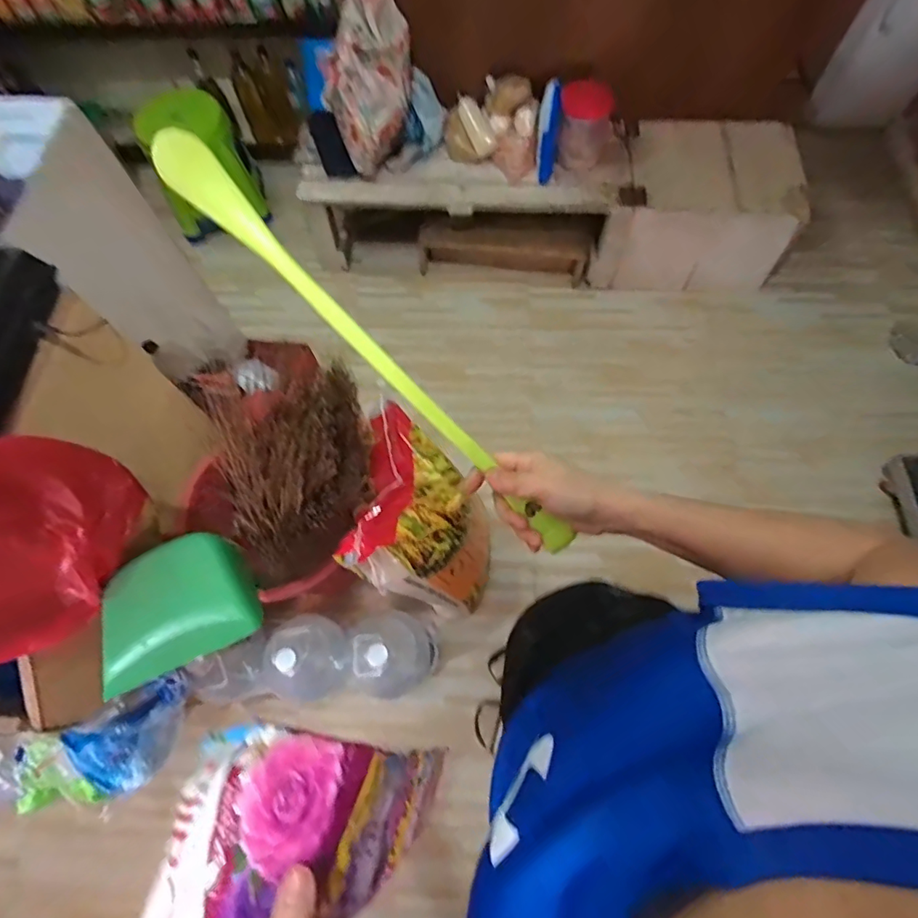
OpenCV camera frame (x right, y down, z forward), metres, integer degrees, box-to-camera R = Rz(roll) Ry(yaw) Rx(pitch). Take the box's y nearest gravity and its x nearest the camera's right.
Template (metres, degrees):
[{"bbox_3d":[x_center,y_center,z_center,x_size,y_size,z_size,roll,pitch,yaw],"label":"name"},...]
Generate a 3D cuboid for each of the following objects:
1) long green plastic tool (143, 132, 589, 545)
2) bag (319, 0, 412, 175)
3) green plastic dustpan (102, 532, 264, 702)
[{"bbox_3d":[-0.048,-0.067,0.403,0.438,0.026,0.032,45,73,-17],"label":"long green plastic tool"},{"bbox_3d":[-0.252,-1.048,1.372,0.243,0.290,0.286,-14,68,-4],"label":"bag"},{"bbox_3d":[-0.407,0.205,0.700,0.215,0.052,0.165,-22,69,-7],"label":"green plastic dustpan"}]

